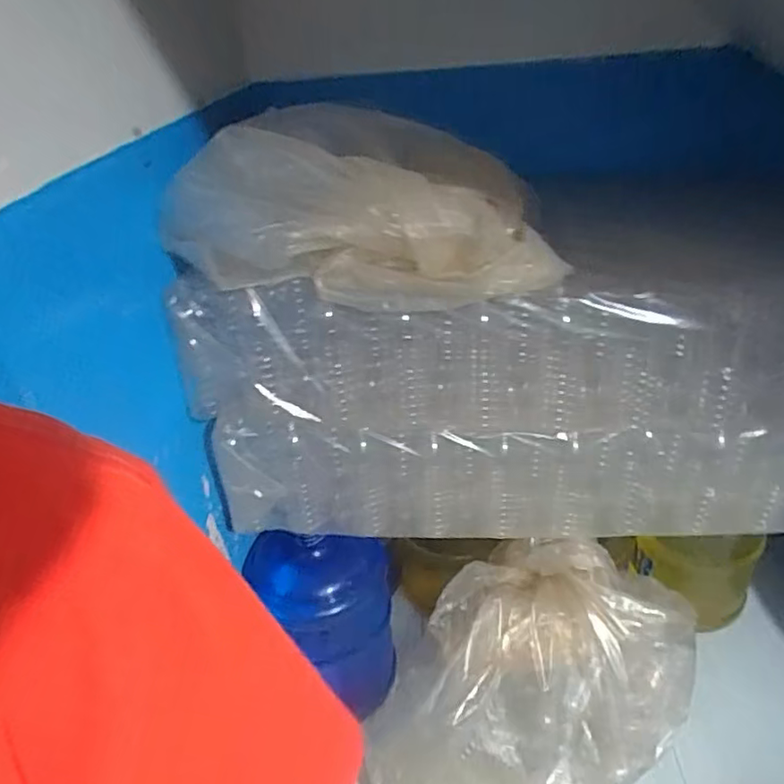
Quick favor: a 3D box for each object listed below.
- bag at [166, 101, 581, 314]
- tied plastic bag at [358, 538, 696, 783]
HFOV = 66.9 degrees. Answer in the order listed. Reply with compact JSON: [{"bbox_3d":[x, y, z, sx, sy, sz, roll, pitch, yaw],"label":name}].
[{"bbox_3d":[-0.049,-0.252,0.802,0.528,0.186,0.238,1,35,10],"label":"bag"},{"bbox_3d":[0.219,0.498,1.058,0.573,0.356,0.330,-4,34,3],"label":"tied plastic bag"}]

